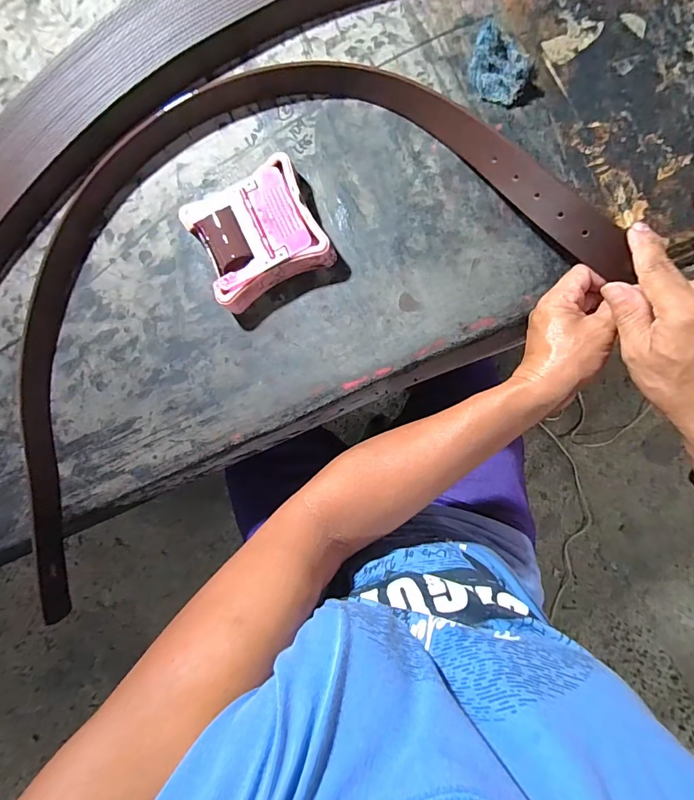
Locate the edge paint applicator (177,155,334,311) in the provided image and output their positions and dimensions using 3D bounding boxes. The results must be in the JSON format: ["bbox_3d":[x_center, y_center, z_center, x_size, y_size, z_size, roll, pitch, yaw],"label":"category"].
[{"bbox_3d":[-0.086,-0.159,0.393,0.114,0.037,0.105,-26,89,6],"label":"edge paint applicator"}]

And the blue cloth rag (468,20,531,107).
[{"bbox_3d":[0.141,-0.305,0.371,0.054,0.025,0.054,20,93,5],"label":"blue cloth rag"}]

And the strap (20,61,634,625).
[{"bbox_3d":[-0.107,-0.116,0.386,0.639,0.062,0.378,-30,88,6],"label":"strap"}]

